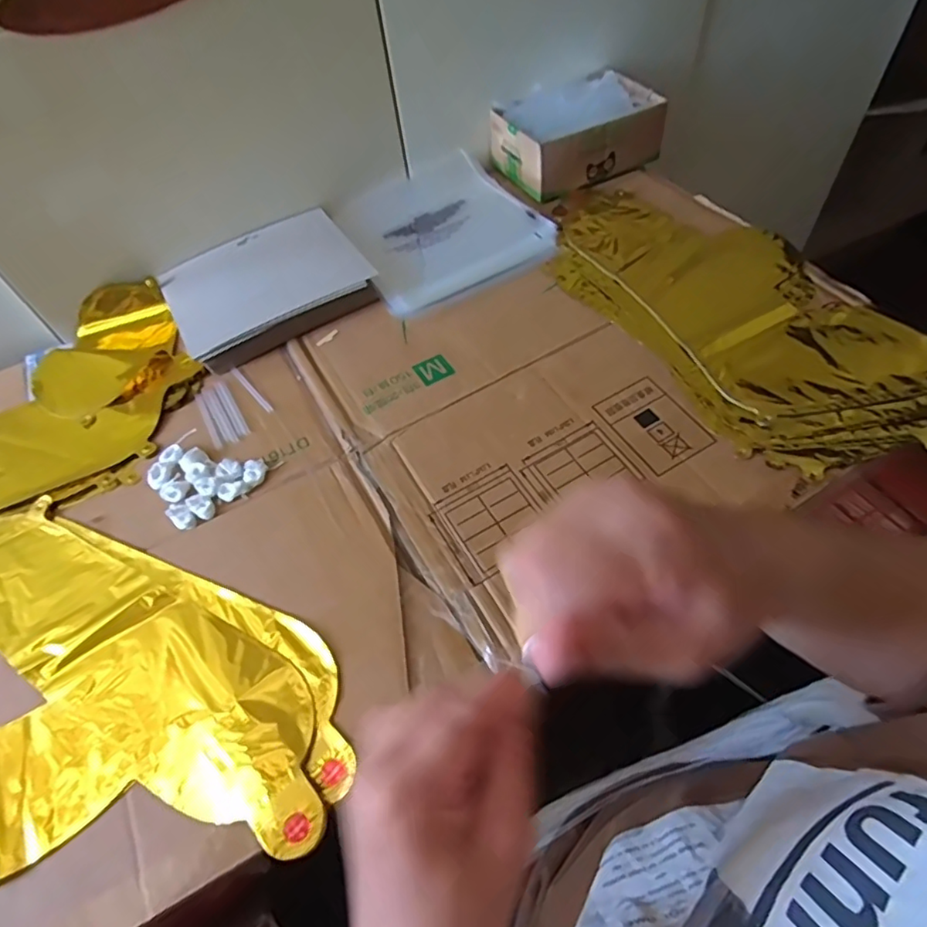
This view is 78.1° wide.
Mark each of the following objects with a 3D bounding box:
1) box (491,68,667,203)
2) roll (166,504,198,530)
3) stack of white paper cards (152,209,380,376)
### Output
[{"bbox_3d":[0.140,-0.416,0.717,0.186,0.064,0.135,-21,57,-9],"label":"box"},{"bbox_3d":[-0.238,0.044,0.482,0.027,0.007,0.016,37,67,25],"label":"roll"},{"bbox_3d":[-0.218,-0.201,0.634,0.202,0.025,0.170,-29,59,-14],"label":"stack of white paper cards"}]

